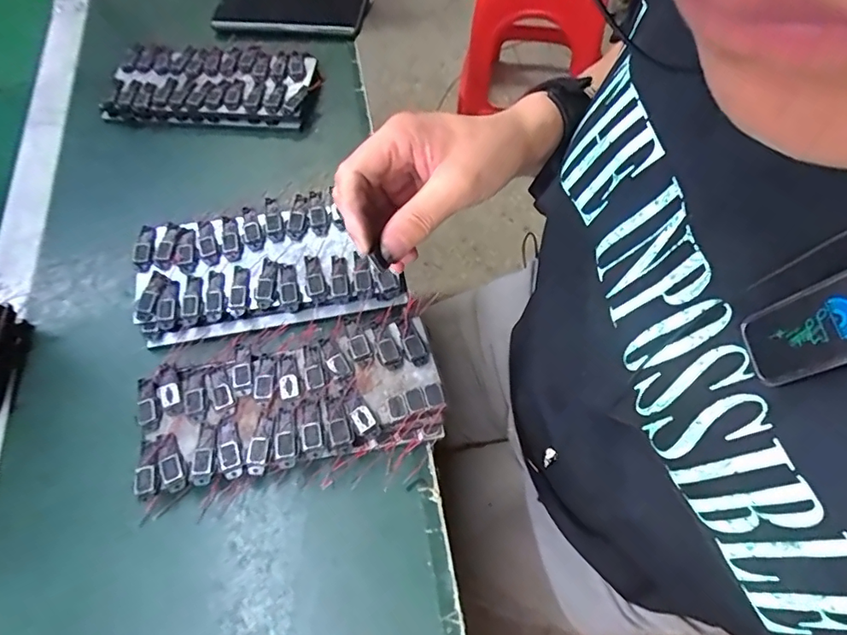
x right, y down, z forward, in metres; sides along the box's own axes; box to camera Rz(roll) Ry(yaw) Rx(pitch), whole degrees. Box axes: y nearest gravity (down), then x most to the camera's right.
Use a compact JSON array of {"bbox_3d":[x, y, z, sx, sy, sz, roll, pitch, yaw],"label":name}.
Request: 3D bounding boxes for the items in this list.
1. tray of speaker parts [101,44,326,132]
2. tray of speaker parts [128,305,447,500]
[{"bbox_3d":[-0.210,-0.236,0.512,0.199,0.026,0.097,6,64,8],"label":"tray of speaker parts"},{"bbox_3d":[-0.091,0.056,0.351,0.199,0.016,0.093,-15,69,-7],"label":"tray of speaker parts"}]

